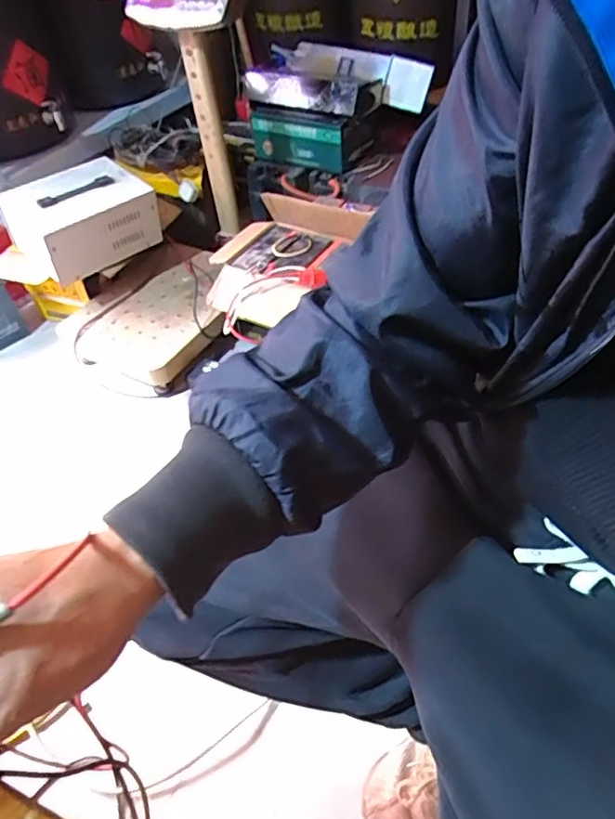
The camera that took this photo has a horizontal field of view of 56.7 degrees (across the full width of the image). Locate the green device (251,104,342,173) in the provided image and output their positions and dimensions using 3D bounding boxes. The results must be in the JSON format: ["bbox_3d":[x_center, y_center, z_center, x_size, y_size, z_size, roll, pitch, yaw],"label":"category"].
[{"bbox_3d":[-0.037,-0.697,1.456,0.275,0.135,0.052,19,51,22],"label":"green device"}]

